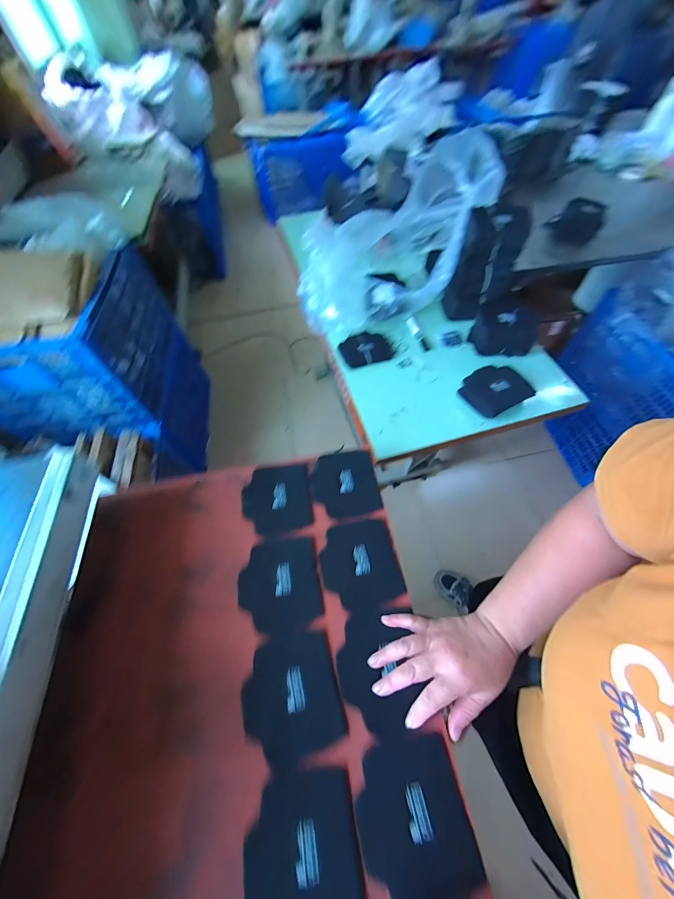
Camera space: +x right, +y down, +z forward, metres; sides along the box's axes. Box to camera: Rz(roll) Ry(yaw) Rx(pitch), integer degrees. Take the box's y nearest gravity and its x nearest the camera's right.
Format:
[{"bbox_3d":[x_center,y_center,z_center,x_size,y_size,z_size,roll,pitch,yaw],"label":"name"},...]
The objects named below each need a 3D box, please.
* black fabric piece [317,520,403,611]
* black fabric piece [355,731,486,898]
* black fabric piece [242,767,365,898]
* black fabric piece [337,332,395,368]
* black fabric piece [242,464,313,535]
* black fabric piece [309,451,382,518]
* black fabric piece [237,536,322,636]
[{"bbox_3d":[0.034,0.174,0.459,0.113,0.006,0.123,-10,58,-6],"label":"black fabric piece"},{"bbox_3d":[0.081,0.397,0.325,0.114,0.006,0.127,-13,58,-5],"label":"black fabric piece"},{"bbox_3d":[-0.037,0.428,0.314,0.116,0.007,0.126,-10,58,-5],"label":"black fabric piece"},{"bbox_3d":[0.083,-0.271,0.798,0.141,0.023,0.100,-16,61,-6],"label":"black fabric piece"},{"bbox_3d":[-0.105,0.083,0.520,0.113,0.008,0.120,-10,62,-2],"label":"black fabric piece"},{"bbox_3d":[0.012,0.059,0.530,0.116,0.006,0.122,-6,60,-7],"label":"black fabric piece"},{"bbox_3d":[-0.088,0.201,0.449,0.118,0.004,0.127,-11,59,-3],"label":"black fabric piece"}]

